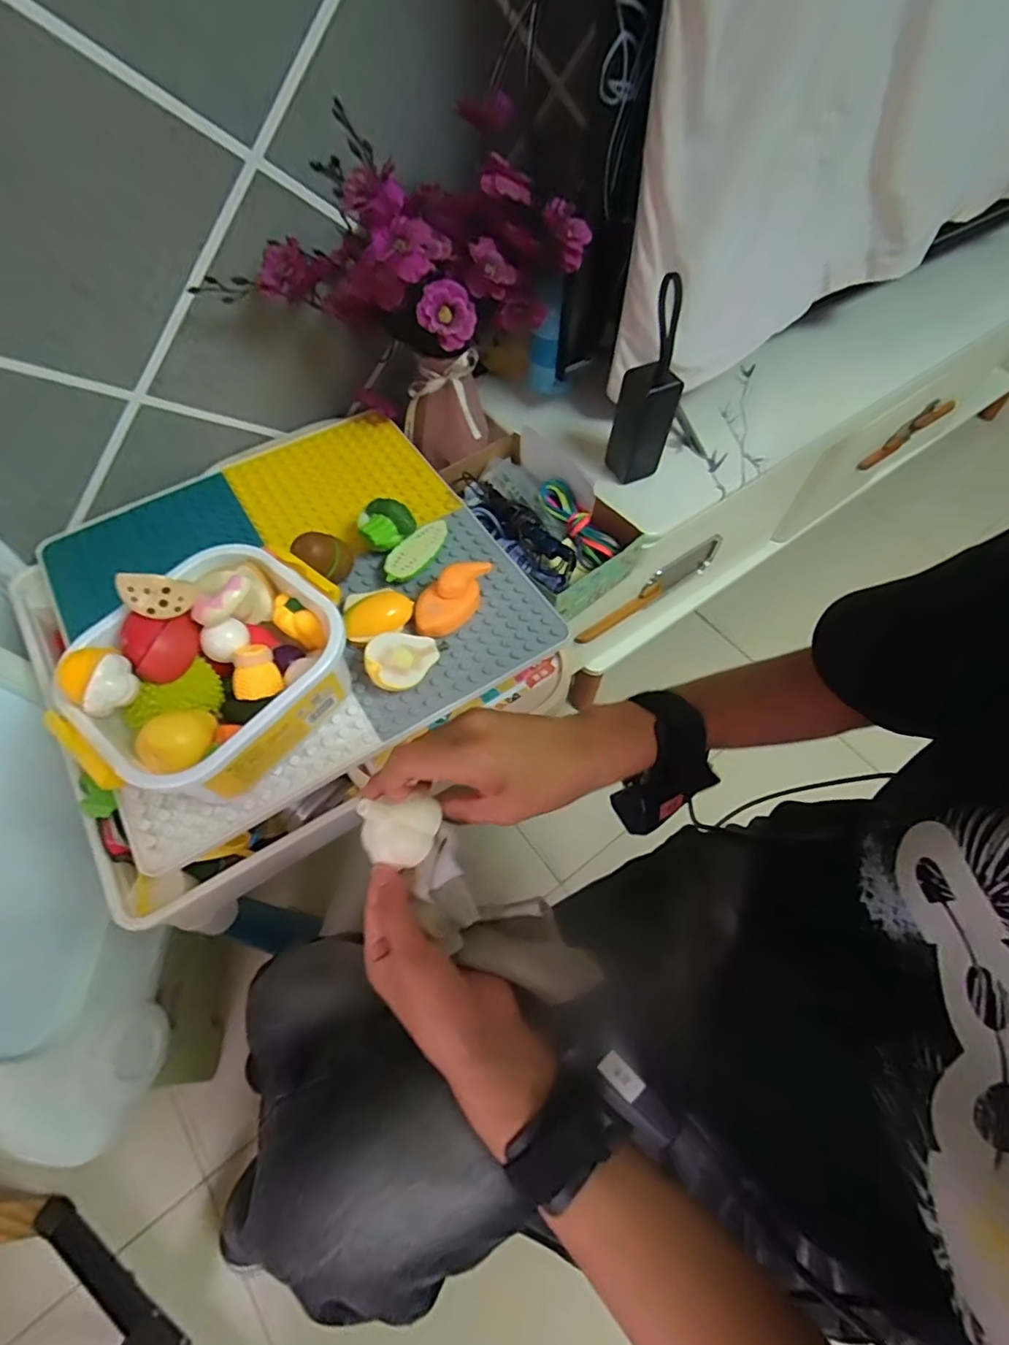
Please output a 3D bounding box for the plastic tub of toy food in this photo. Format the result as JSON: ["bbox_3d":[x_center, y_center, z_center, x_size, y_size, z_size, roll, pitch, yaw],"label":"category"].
[{"bbox_3d":[-0.237,0.004,0.476,0.163,0.123,0.210,30,62,15],"label":"plastic tub of toy food"}]

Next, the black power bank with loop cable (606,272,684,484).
[{"bbox_3d":[0.171,-0.327,0.677,0.070,0.201,0.046,14,59,6],"label":"black power bank with loop cable"}]

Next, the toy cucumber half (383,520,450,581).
[{"bbox_3d":[-0.092,-0.123,0.606,0.038,0.025,0.088,32,63,16],"label":"toy cucumber half"}]

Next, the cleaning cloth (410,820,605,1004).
[{"bbox_3d":[-0.007,0.155,0.358,0.135,0.041,0.052,39,62,-8],"label":"cleaning cloth"}]

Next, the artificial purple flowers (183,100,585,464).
[{"bbox_3d":[-0.097,-0.392,0.628,0.329,0.310,0.177,9,59,3],"label":"artificial purple flowers"}]

